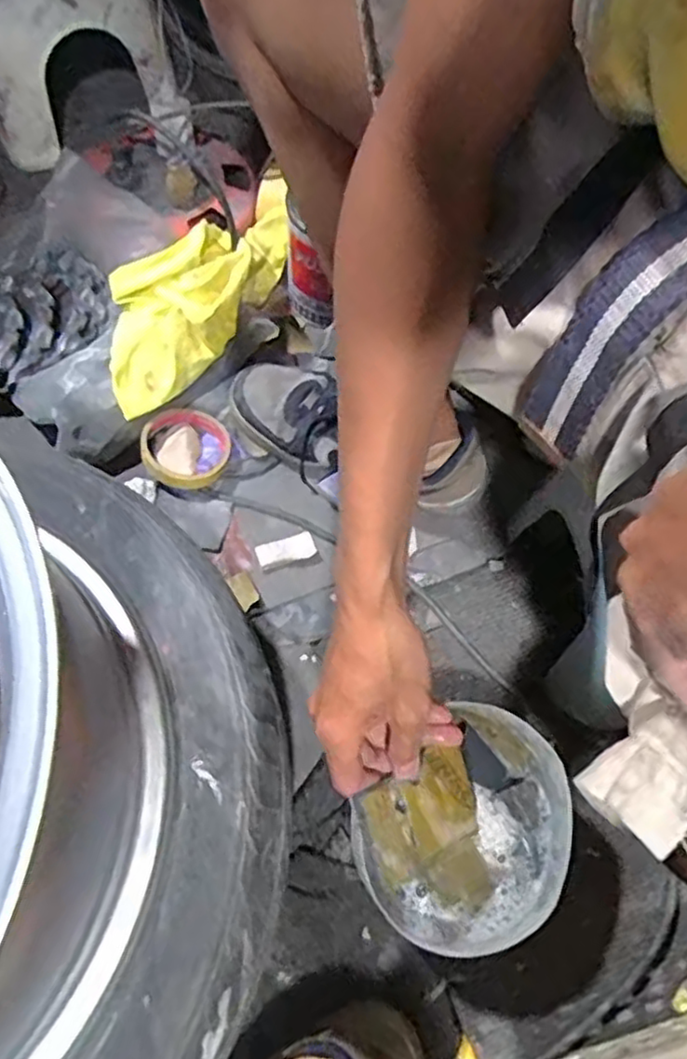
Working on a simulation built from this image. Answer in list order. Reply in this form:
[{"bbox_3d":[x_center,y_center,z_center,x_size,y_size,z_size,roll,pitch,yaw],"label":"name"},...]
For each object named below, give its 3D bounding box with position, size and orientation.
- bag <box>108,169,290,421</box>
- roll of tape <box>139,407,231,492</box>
[{"bbox_3d":[-0.136,-0.249,0.717,0.106,0.096,0.313,34,67,14],"label":"bag"},{"bbox_3d":[-0.158,-0.080,0.699,0.085,0.040,0.089,1,63,-2],"label":"roll of tape"}]

